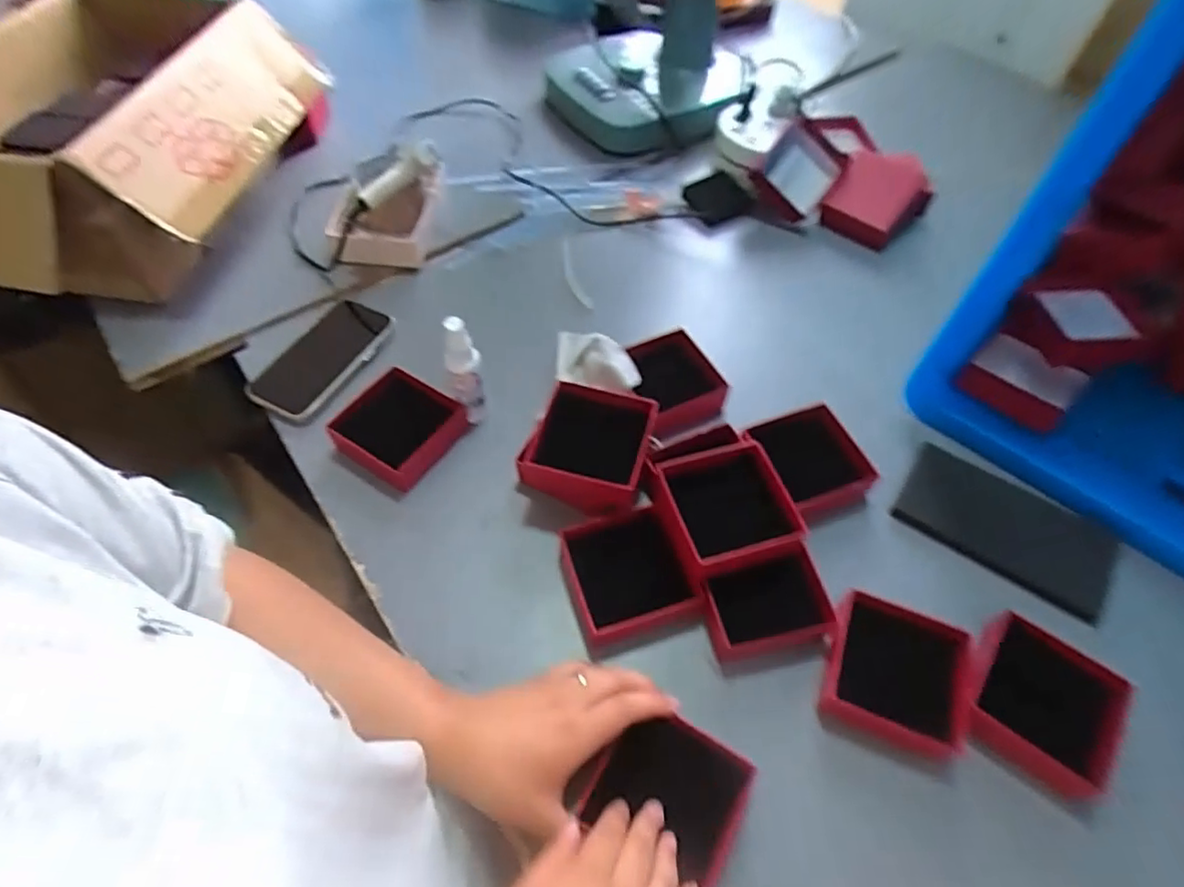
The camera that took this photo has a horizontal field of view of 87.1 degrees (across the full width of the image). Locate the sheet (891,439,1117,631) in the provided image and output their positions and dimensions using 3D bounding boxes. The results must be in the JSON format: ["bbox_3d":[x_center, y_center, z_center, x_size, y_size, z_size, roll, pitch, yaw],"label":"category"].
[{"bbox_3d":[0.342,0.066,0.513,0.161,0.013,0.088,29,60,17],"label":"sheet"}]

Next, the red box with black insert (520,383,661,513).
[{"bbox_3d":[-0.006,0.004,0.518,0.101,0.051,0.098,13,56,7],"label":"red box with black insert"}]

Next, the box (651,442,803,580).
[{"bbox_3d":[0.099,0.053,0.473,0.099,0.048,0.090,-12,57,-10],"label":"box"}]

